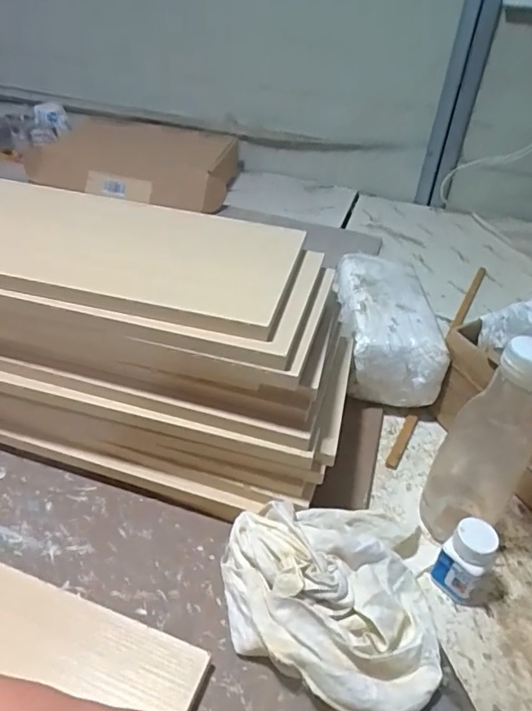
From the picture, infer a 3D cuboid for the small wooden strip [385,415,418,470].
[{"bbox_3d":[0.168,0.102,0.657,0.016,0.004,0.100,21,39,20],"label":"small wooden strip"}]

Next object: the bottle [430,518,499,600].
[{"bbox_3d":[0.181,0.185,0.488,0.035,0.074,0.037,4,37,-3],"label":"bottle"}]

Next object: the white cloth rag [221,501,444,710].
[{"bbox_3d":[0.055,0.198,0.443,0.175,0.086,0.170,4,37,-3],"label":"white cloth rag"}]

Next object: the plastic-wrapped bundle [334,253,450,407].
[{"bbox_3d":[0.160,-0.036,0.740,0.126,0.123,0.230,6,37,0],"label":"plastic-wrapped bundle"}]

